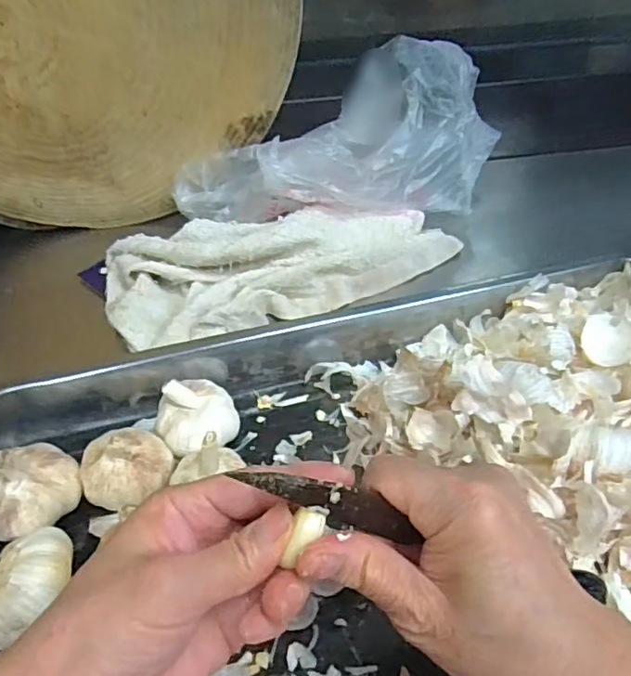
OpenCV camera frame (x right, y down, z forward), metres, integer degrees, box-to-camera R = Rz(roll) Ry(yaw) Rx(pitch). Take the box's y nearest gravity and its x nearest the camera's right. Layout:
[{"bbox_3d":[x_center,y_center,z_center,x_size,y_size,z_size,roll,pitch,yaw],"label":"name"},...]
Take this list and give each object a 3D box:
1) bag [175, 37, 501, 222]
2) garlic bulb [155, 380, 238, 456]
[{"bbox_3d":[0.016,-0.177,0.582,0.329,0.166,0.125,-12,41,8],"label":"bag"},{"bbox_3d":[-0.085,0.057,0.409,0.055,0.045,0.043,-26,48,-26],"label":"garlic bulb"}]

